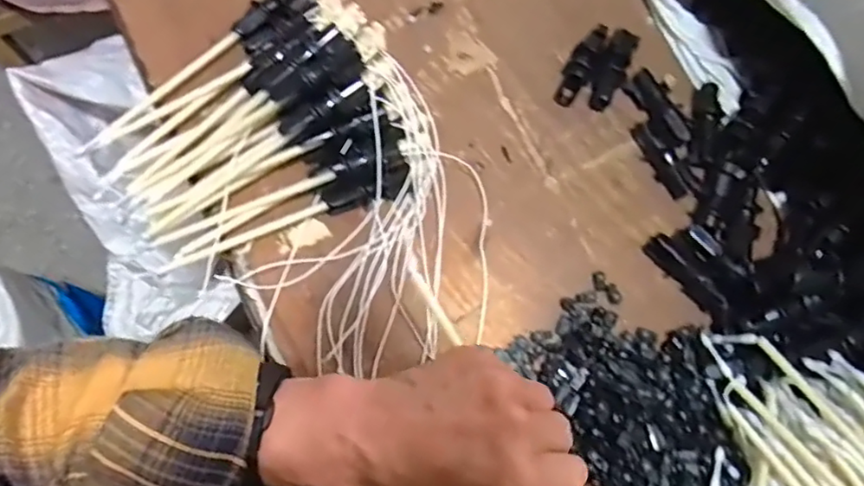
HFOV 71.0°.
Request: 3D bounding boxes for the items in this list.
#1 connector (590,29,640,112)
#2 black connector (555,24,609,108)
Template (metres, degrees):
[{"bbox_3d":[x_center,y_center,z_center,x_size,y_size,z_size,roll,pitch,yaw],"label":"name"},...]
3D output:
[{"bbox_3d":[0.146,-0.141,0.488,0.024,0.020,0.070,27,76,5],"label":"connector"},{"bbox_3d":[0.119,-0.141,0.484,0.021,0.022,0.069,29,76,5],"label":"black connector"}]

